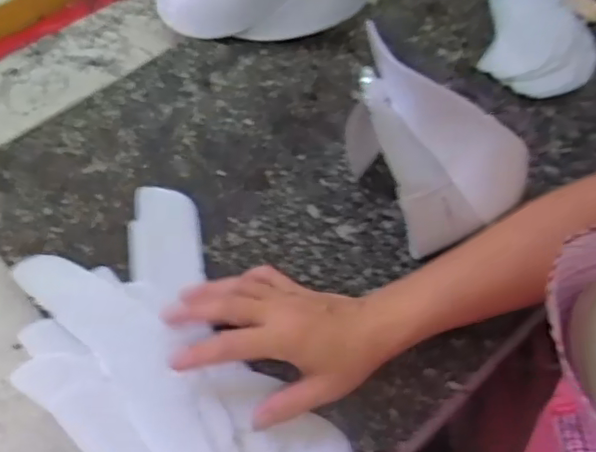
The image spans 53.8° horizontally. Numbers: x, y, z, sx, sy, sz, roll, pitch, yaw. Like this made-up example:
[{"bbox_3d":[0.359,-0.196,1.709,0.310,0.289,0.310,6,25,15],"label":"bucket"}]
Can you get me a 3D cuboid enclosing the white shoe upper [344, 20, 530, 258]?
[{"bbox_3d":[0.088,-0.061,0.450,0.080,0.100,0.153,-31,68,-18],"label":"white shoe upper"}]

